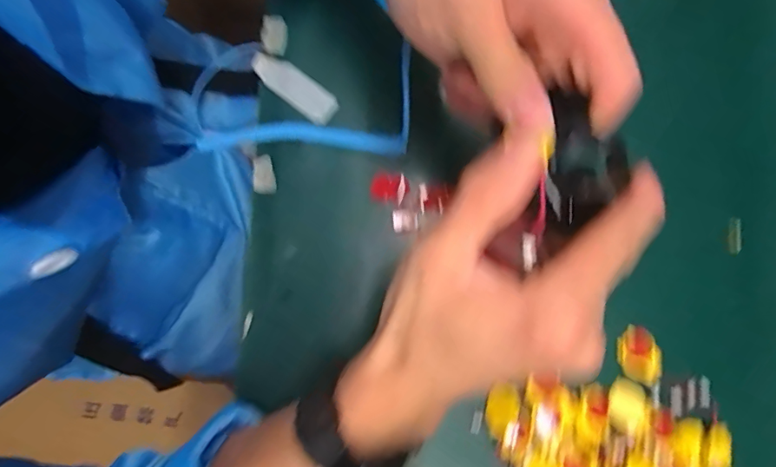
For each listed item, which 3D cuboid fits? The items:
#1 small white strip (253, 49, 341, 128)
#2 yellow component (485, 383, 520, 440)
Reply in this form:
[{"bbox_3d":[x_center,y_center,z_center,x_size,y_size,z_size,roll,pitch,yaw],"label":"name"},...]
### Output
[{"bbox_3d":[-0.063,-0.099,0.324,0.066,0.004,0.022,39,83,3],"label":"small white strip"},{"bbox_3d":[0.068,0.107,0.290,0.018,0.008,0.030,11,83,0],"label":"yellow component"}]

